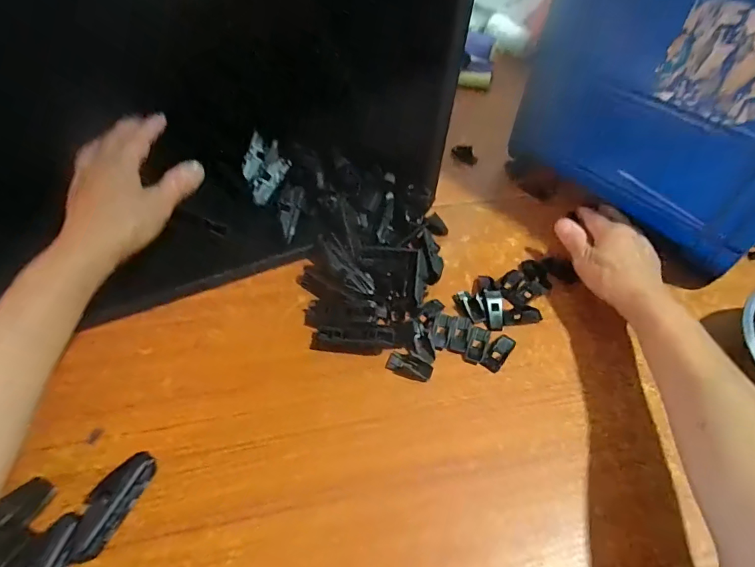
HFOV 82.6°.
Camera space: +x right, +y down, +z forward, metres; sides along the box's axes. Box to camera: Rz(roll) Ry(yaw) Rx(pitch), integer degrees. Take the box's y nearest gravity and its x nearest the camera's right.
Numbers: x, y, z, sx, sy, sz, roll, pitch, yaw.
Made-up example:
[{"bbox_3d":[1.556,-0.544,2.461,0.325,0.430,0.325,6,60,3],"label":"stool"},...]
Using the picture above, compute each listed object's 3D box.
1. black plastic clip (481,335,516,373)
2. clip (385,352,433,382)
[{"bbox_3d":[0.117,0.067,0.415,0.017,0.006,0.040,36,70,23],"label":"black plastic clip"},{"bbox_3d":[0.030,0.078,0.400,0.041,0.006,0.019,16,52,9],"label":"clip"}]

